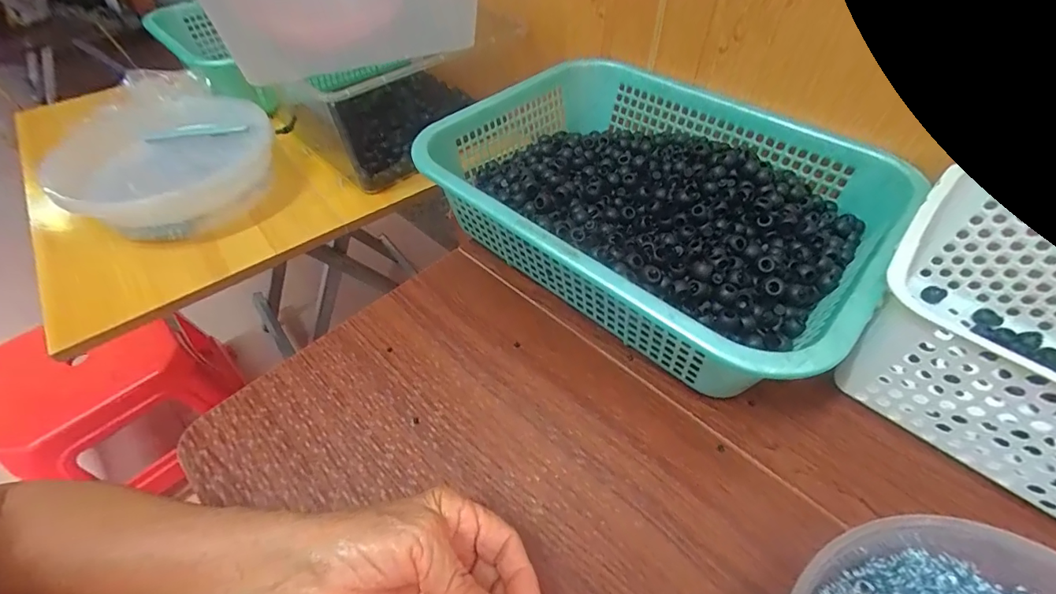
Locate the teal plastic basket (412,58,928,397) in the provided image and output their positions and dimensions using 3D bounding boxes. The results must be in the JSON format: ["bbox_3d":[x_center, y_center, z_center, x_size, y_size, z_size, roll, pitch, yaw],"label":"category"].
[{"bbox_3d":[0.114,-0.101,0.433,0.383,0.097,0.305,34,59,27],"label":"teal plastic basket"}]

